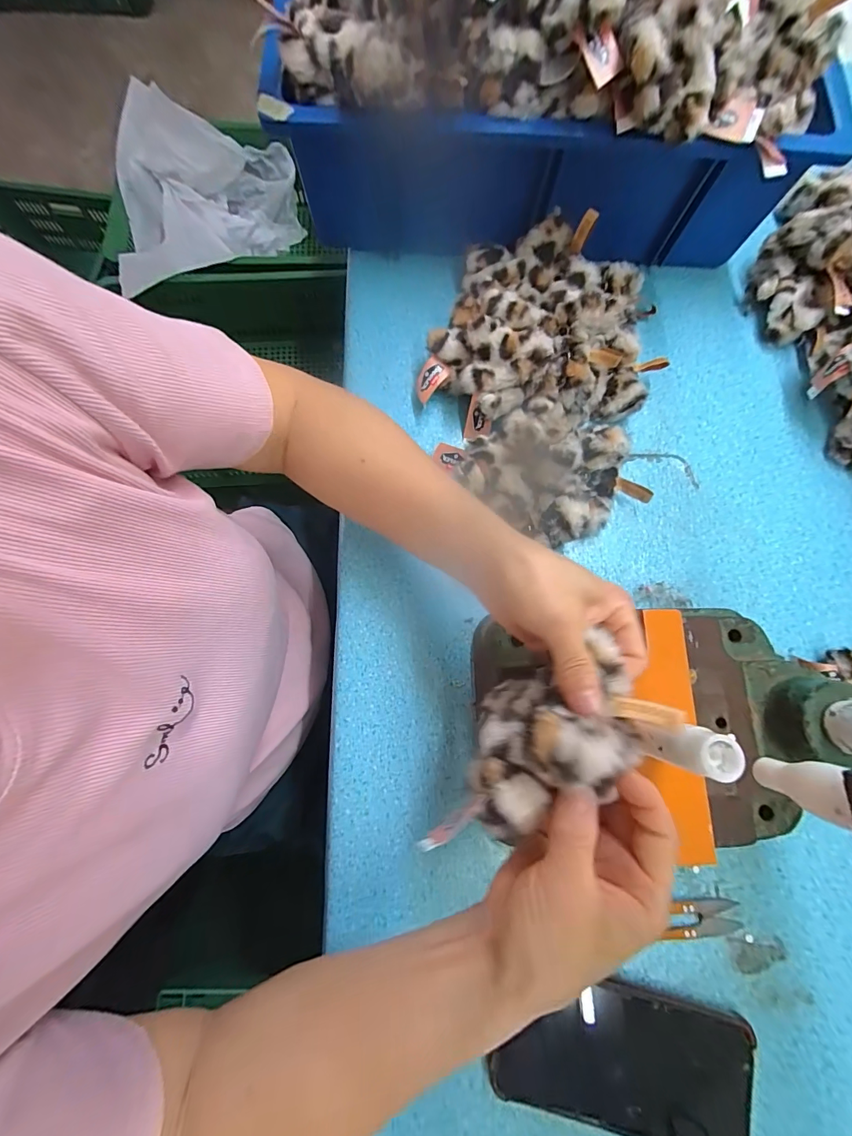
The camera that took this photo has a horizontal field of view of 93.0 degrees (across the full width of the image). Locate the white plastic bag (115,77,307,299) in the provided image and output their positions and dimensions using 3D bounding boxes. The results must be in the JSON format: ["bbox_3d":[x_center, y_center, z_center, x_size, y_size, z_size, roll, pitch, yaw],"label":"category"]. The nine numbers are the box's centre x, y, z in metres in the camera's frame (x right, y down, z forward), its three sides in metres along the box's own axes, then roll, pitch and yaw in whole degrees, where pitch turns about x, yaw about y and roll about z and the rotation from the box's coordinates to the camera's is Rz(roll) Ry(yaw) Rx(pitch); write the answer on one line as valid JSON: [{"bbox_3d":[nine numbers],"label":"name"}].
[{"bbox_3d":[-0.528,-0.902,0.972,0.413,0.211,0.282,-13,78,-4],"label":"white plastic bag"}]

